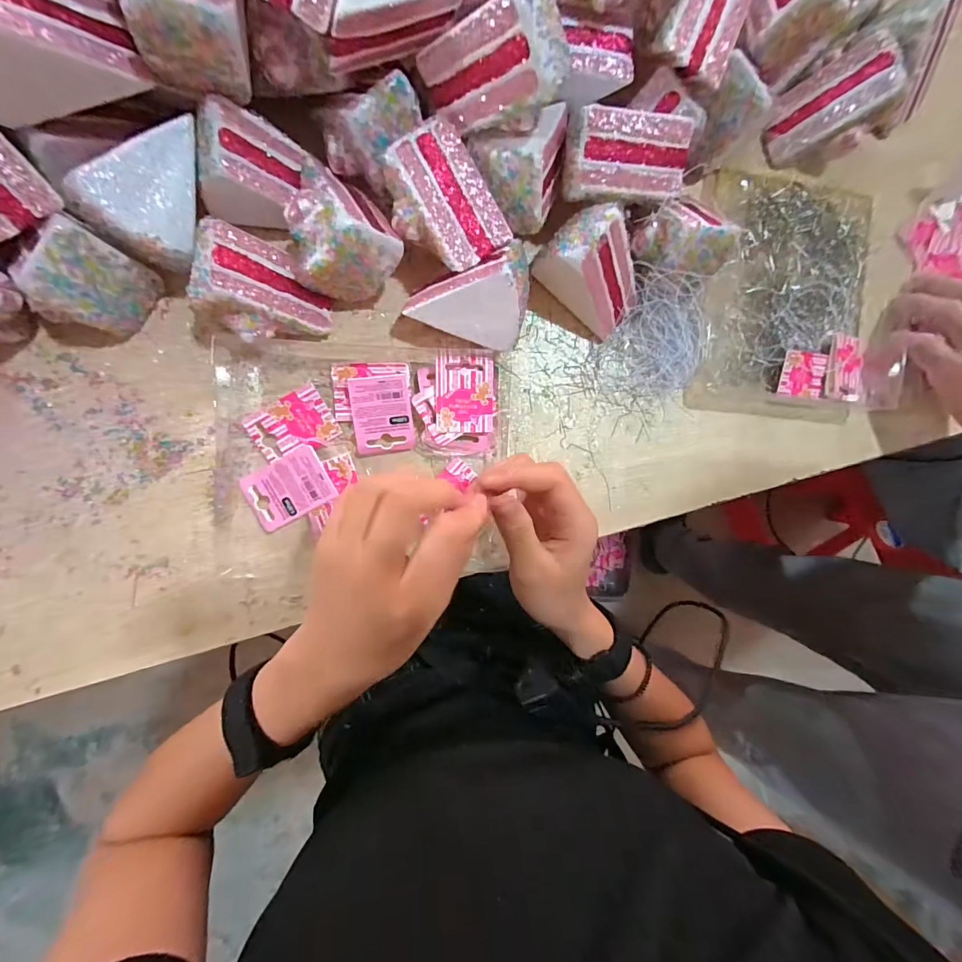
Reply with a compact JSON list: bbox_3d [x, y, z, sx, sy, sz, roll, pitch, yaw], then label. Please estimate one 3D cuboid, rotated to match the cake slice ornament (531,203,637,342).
[{"bbox_3d":[0.090,-0.162,0.329,0.086,0.061,0.059,38,88,-8],"label":"cake slice ornament"}]

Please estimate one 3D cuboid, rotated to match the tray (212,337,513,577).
[{"bbox_3d":[-0.087,-0.016,0.331,0.225,0.018,0.176,1,93,-8],"label":"tray"}]

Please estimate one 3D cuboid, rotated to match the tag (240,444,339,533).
[{"bbox_3d":[-0.145,0.006,0.322,0.059,0.008,0.045,-29,93,-17],"label":"tag"}]

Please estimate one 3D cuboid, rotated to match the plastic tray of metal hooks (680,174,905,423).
[{"bbox_3d":[0.279,-0.162,0.374,0.174,0.018,0.202,0,93,-8],"label":"plastic tray of metal hooks"}]

